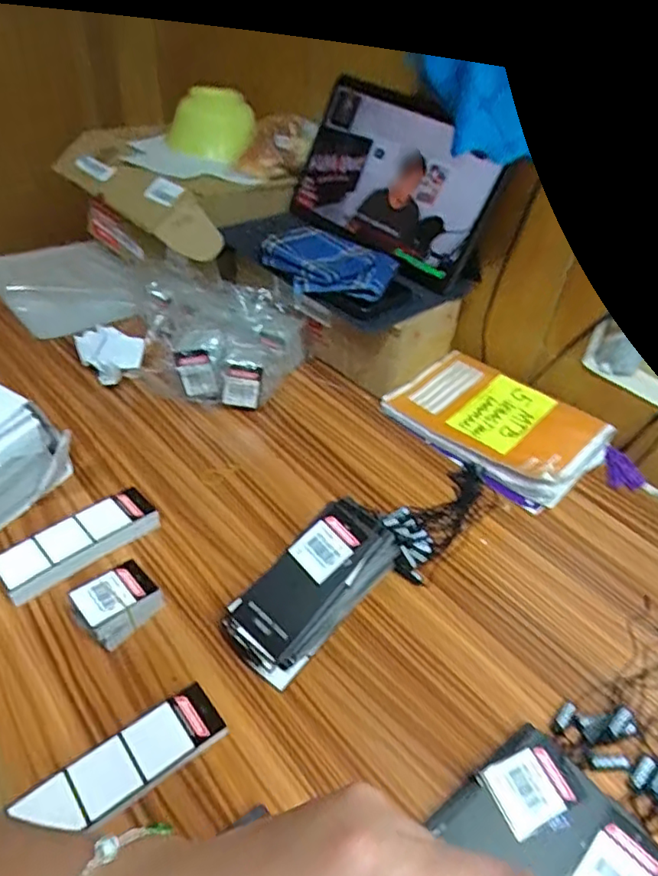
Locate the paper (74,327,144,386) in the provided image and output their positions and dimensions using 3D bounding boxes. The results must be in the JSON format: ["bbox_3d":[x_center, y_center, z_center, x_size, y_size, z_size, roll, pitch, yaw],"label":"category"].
[{"bbox_3d":[-0.236,-0.093,0.639,0.057,0.043,0.055,34,48,29],"label":"paper"}]

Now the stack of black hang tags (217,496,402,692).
[{"bbox_3d":[-0.013,0.106,0.422,0.056,0.075,0.123,34,48,28],"label":"stack of black hang tags"}]

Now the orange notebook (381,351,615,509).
[{"bbox_3d":[0.177,-0.019,0.622,0.202,0.024,0.134,34,48,28],"label":"orange notebook"}]

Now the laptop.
[{"bbox_3d":[0.019,-0.253,0.636,0.168,0.142,0.259,-26,50,-31],"label":"laptop"}]

